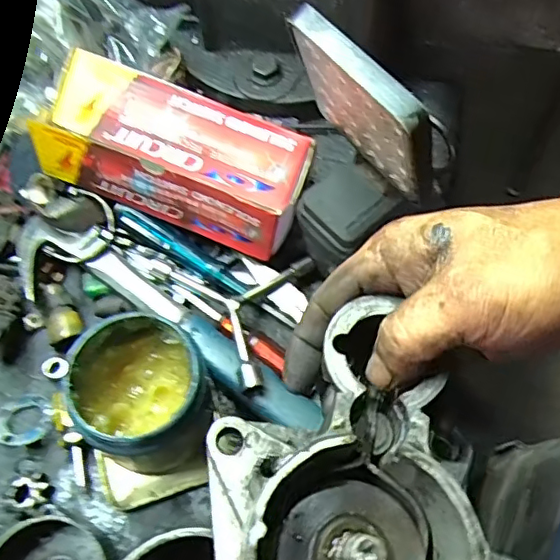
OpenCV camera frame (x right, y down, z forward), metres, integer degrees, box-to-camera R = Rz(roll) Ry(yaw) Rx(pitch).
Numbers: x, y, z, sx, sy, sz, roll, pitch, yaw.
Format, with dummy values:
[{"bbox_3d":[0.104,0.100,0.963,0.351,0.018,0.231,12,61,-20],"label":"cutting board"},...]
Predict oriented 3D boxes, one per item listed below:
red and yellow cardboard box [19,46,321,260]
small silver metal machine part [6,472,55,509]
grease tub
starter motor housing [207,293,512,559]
[{"bbox_3d":[-0.087,-0.101,0.467,0.218,0.073,0.086,19,67,11],"label":"red and yellow cardboard box"},{"bbox_3d":[-0.180,0.153,0.419,0.027,0.011,0.026,-1,64,2],"label":"small silver metal machine part"},{"bbox_3d":[-0.091,0.083,0.412,0.080,0.107,0.086,-1,64,2],"label":"grease tub"},{"bbox_3d":[0.029,0.087,0.249,0.119,0.070,0.146,-1,64,3],"label":"starter motor housing"}]

